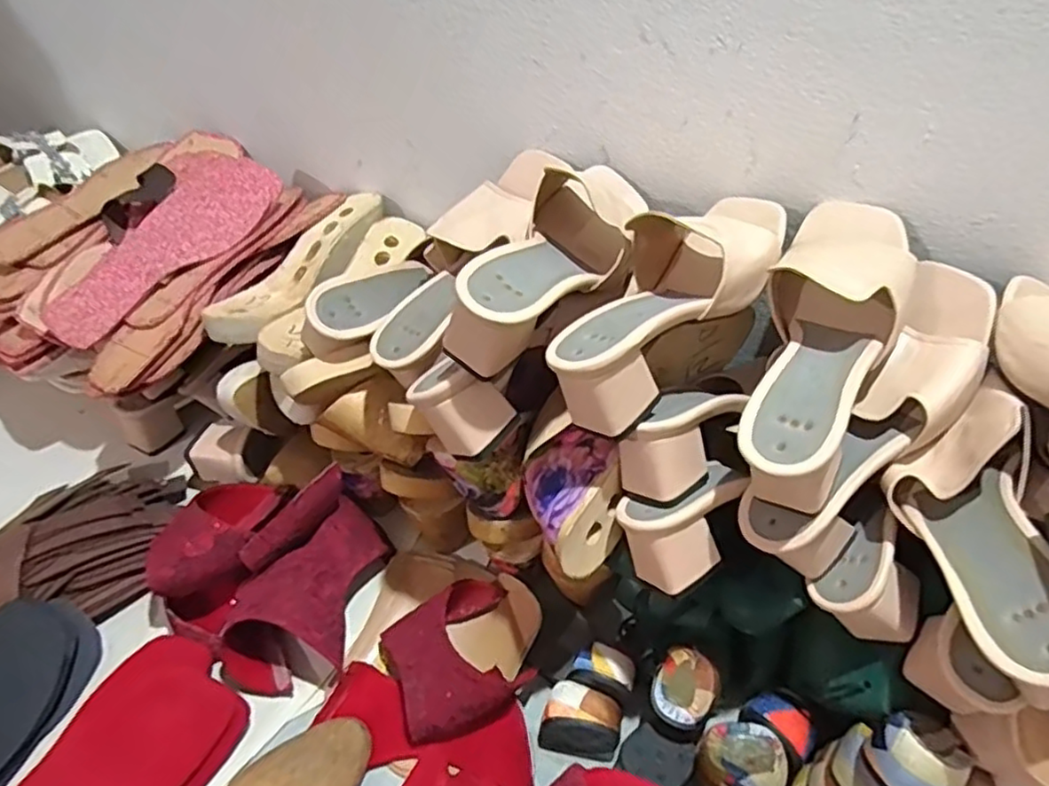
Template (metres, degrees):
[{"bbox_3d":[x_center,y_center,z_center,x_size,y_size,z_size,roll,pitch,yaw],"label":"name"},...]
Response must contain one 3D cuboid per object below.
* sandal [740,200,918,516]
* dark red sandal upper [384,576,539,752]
[{"bbox_3d":[0.203,-0.041,0.451,0.092,0.087,0.239,18,64,16],"label":"sandal"},{"bbox_3d":[-0.056,0.218,0.563,0.109,0.054,0.116,-17,48,-18],"label":"dark red sandal upper"}]

